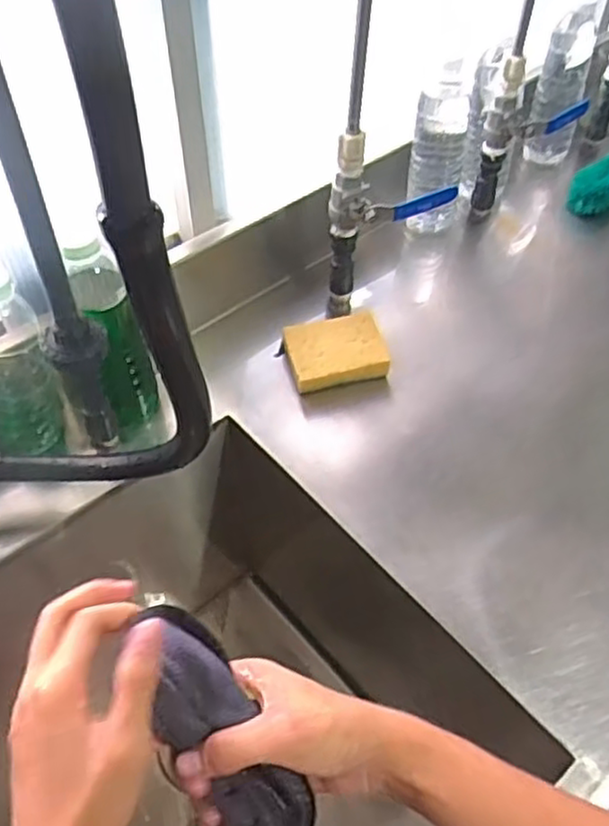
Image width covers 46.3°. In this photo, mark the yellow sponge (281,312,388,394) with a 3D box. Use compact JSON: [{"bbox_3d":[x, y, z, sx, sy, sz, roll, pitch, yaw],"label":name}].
[{"bbox_3d":[0.033,-0.064,0.743,0.103,0.028,0.079,-15,52,-12],"label":"yellow sponge"}]

